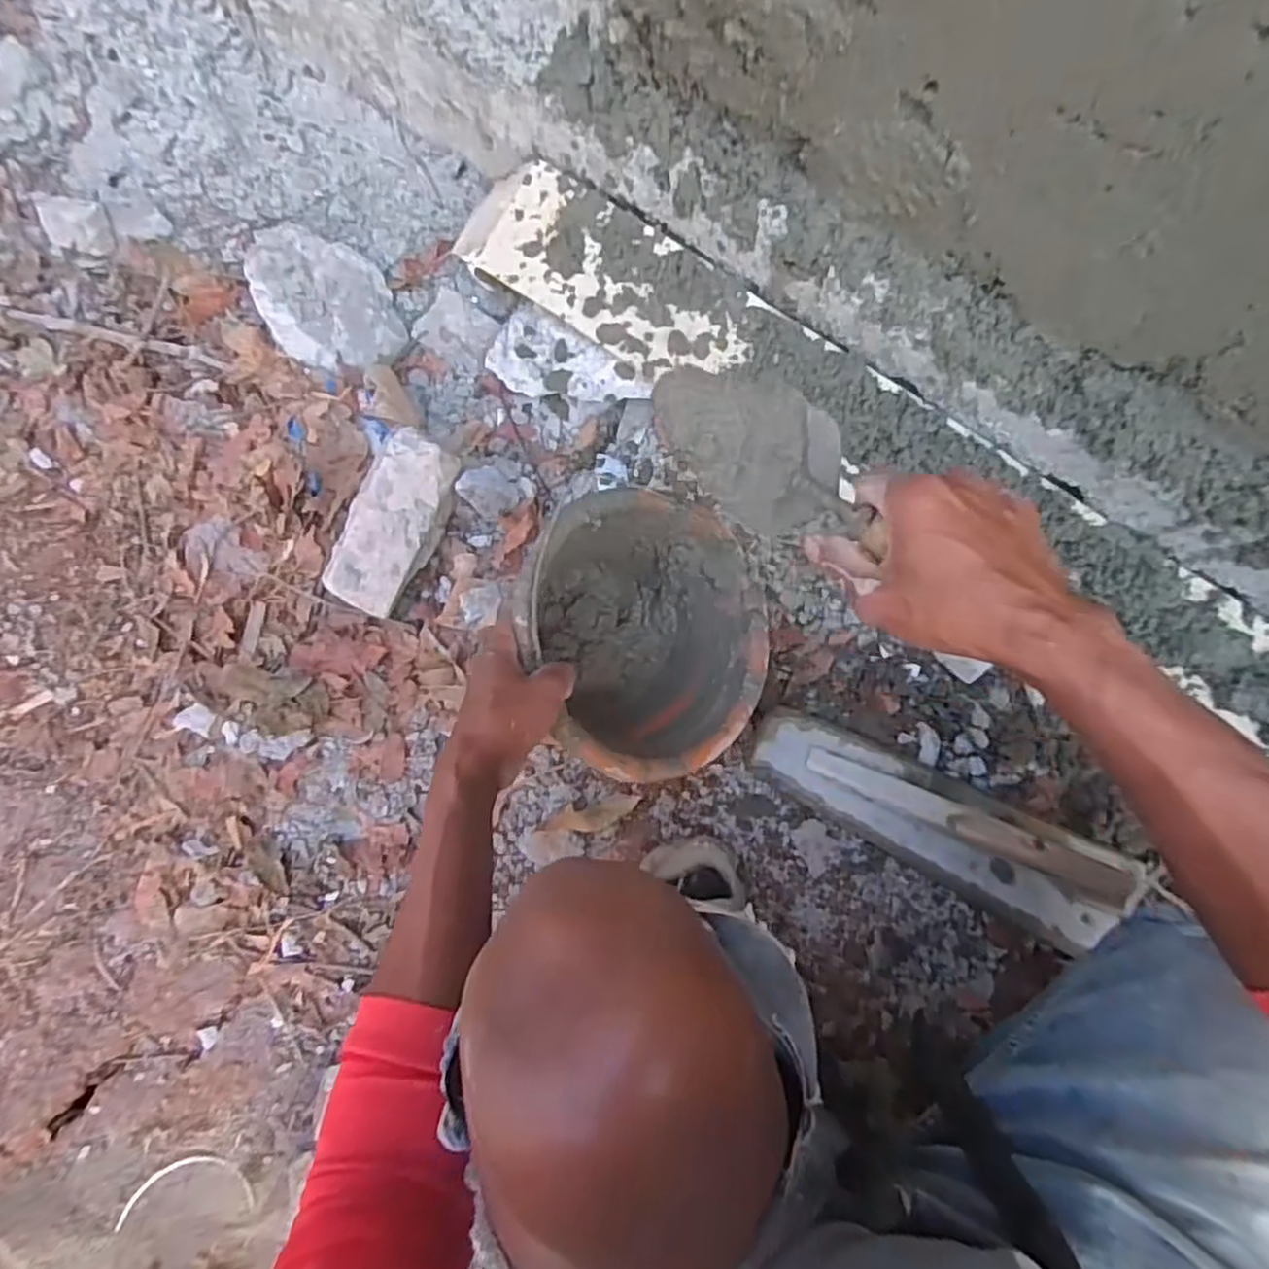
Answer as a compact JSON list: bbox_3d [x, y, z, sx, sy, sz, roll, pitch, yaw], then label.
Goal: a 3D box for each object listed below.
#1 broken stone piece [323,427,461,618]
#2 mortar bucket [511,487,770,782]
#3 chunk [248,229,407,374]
[{"bbox_3d":[-0.269,-0.124,0.810,0.089,0.073,0.203,28,96,5],"label":"broken stone piece"},{"bbox_3d":[-0.011,-0.001,0.708,0.242,0.155,0.262,-31,104,-28],"label":"mortar bucket"},{"bbox_3d":[-0.382,-0.415,0.884,0.150,0.057,0.215,-25,82,-3],"label":"chunk"}]

